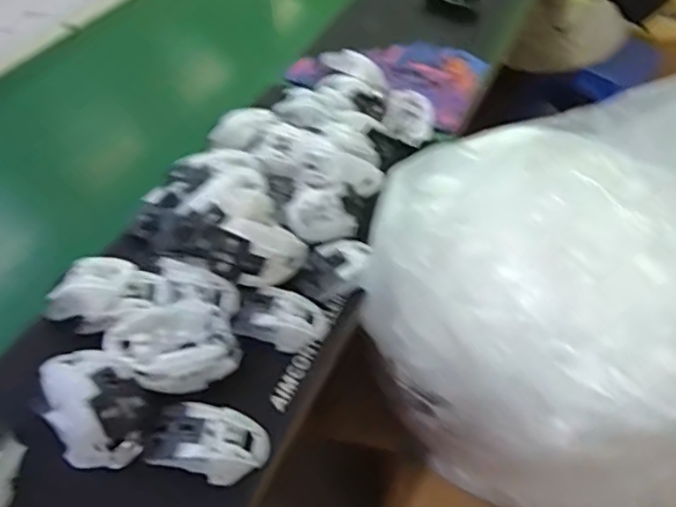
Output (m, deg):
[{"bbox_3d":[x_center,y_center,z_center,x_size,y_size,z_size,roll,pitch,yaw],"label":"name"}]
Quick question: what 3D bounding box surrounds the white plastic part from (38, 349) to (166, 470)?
[{"bbox_3d":[-0.230,0.141,0.577,0.091,0.056,0.122,-32,54,-27],"label":"white plastic part"}]

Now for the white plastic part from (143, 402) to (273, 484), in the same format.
[{"bbox_3d":[-0.121,0.175,0.572,0.108,0.038,0.069,8,47,8],"label":"white plastic part"}]

